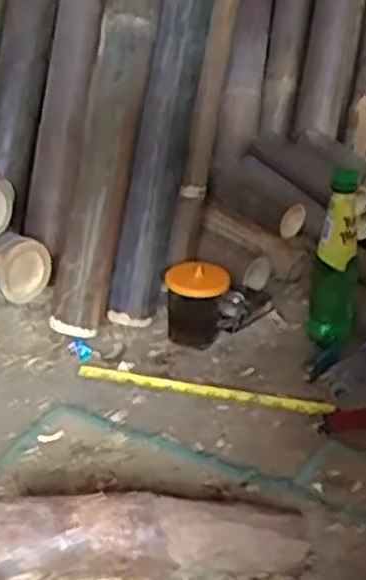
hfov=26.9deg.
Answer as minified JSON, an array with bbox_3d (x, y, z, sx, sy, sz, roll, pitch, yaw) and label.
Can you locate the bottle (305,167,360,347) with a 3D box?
[{"bbox_3d":[0.189,-0.032,0.933,0.058,0.223,0.054,8,27,11],"label":"bottle"}]

